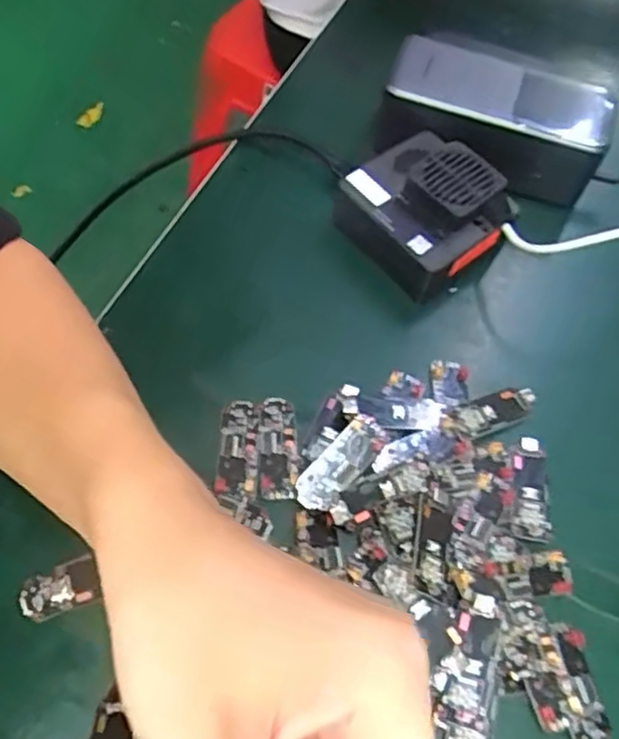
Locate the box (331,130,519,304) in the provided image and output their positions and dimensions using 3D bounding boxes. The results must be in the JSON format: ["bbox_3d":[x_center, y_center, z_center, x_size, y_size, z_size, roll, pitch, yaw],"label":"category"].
[{"bbox_3d":[0.062,-0.090,0.390,0.070,0.050,0.081,-35,69,-19],"label":"box"}]

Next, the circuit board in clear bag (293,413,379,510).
[{"bbox_3d":[0.014,0.045,0.330,0.019,0.012,0.051,40,67,16],"label":"circuit board in clear bag"}]

